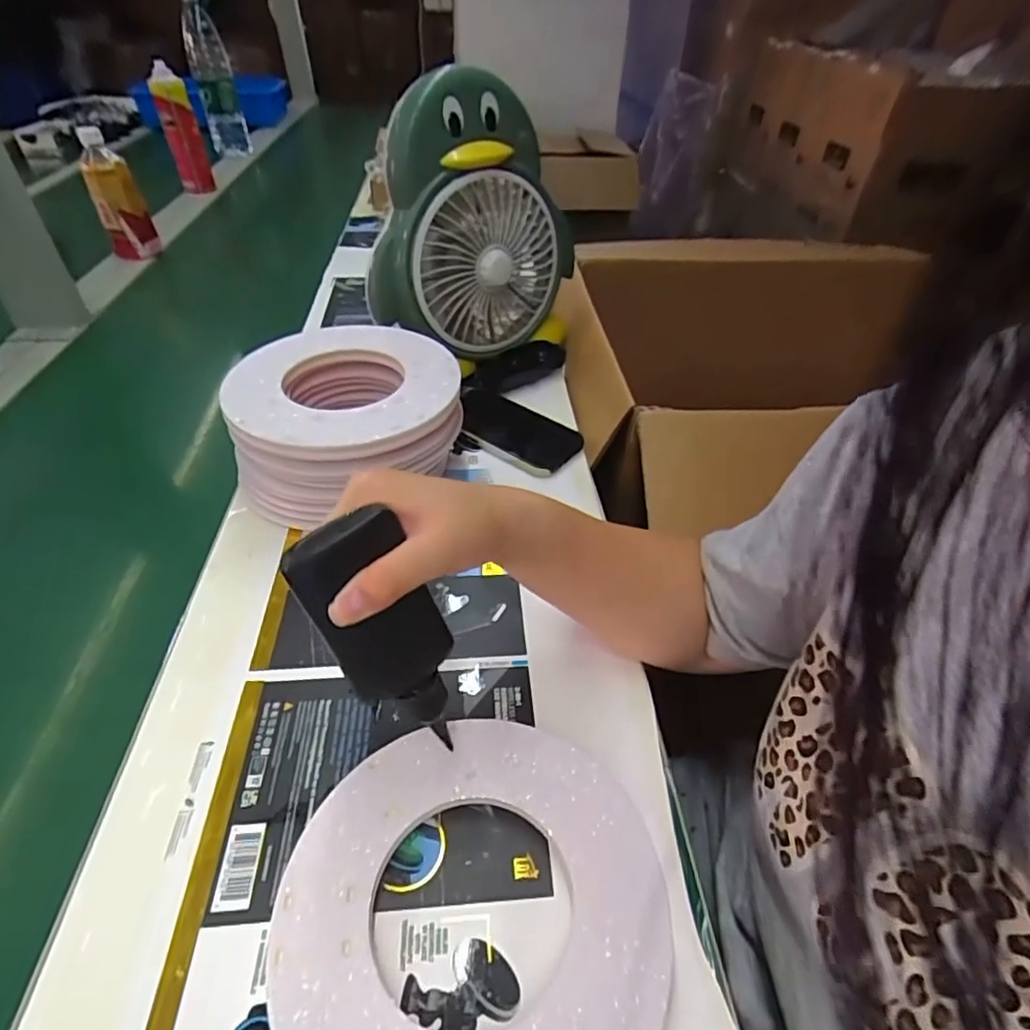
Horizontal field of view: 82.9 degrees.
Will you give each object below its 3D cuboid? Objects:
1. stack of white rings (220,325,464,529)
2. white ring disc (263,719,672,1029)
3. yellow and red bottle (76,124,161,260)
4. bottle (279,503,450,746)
[{"bbox_3d":[-0.147,-0.075,0.533,0.193,0.124,0.183,-9,43,-12],"label":"stack of white rings"},{"bbox_3d":[-0.021,0.203,0.301,0.191,0.021,0.186,1,42,-1],"label":"white ring disc"},{"bbox_3d":[-0.652,-0.518,0.962,0.073,0.186,0.067,-24,48,-26],"label":"yellow and red bottle"},{"bbox_3d":[-0.062,0.057,0.286,0.028,0.119,0.050,-2,35,35],"label":"bottle"}]

